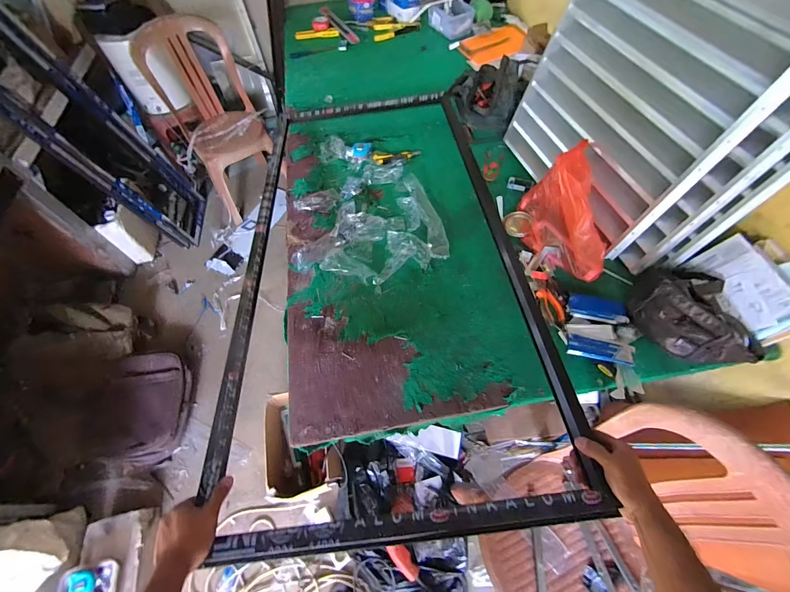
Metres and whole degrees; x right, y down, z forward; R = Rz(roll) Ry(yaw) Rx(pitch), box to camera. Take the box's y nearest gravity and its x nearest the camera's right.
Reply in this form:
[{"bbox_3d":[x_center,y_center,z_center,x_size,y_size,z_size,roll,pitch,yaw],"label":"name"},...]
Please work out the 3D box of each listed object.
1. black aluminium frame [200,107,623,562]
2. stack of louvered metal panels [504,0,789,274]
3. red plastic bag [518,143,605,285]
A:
[{"bbox_3d":[-0.046,-0.193,0.895,0.659,0.027,1.377,-6,54,1],"label":"black aluminium frame"},{"bbox_3d":[0.635,-0.503,0.850,0.185,0.651,0.715,-8,57,-23],"label":"stack of louvered metal panels"},{"bbox_3d":[0.477,-0.239,0.893,0.301,0.273,0.163,36,67,20],"label":"red plastic bag"}]

